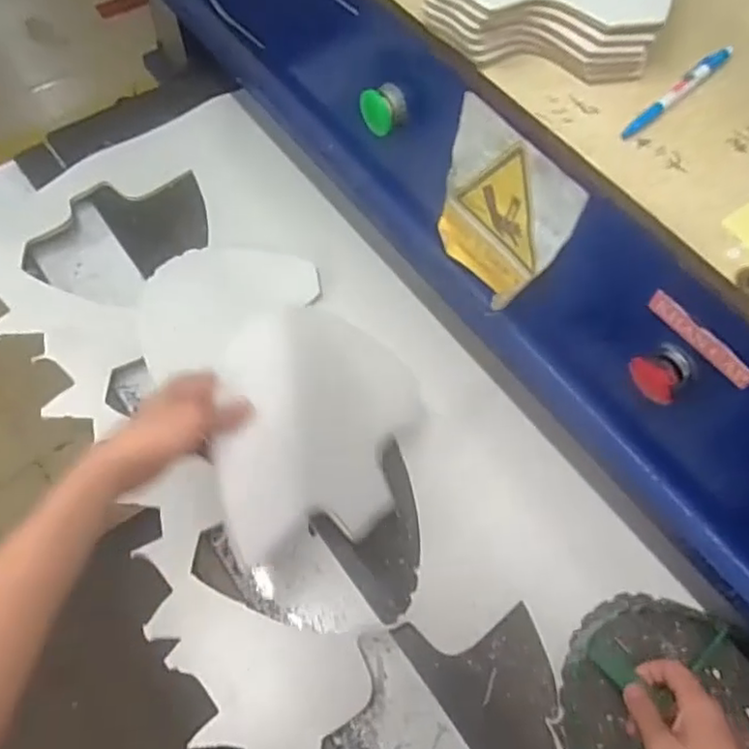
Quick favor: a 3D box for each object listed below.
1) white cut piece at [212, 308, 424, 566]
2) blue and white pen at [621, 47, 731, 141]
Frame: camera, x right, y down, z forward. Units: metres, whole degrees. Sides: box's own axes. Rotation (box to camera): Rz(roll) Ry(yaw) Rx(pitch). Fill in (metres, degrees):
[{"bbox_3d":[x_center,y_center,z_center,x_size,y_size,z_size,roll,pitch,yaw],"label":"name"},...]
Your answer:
[{"bbox_3d":[-0.041,0.052,0.586,0.200,0.017,0.201,8,82,-37],"label":"white cut piece"},{"bbox_3d":[0.227,-0.213,0.485,0.134,0.008,0.013,-40,70,-22],"label":"blue and white pen"}]

